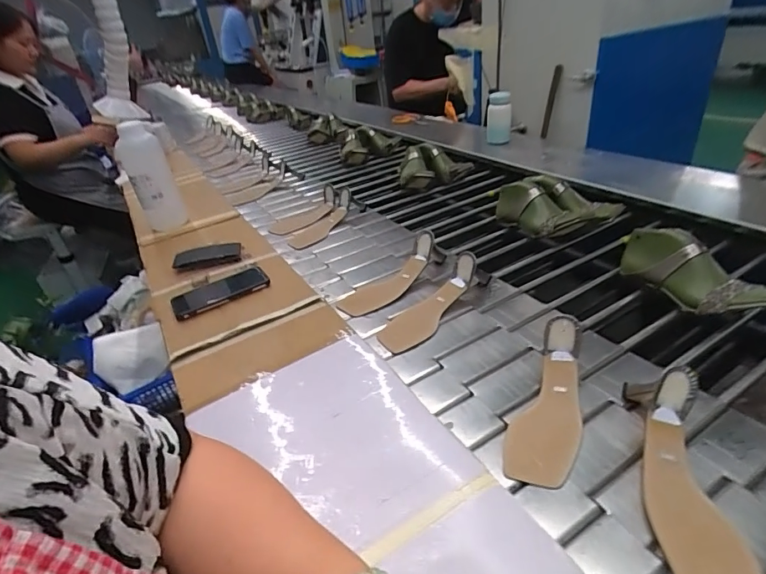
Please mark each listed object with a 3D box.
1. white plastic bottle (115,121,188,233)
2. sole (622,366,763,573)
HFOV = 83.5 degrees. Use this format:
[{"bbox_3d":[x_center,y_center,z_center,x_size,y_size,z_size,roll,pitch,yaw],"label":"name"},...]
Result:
[{"bbox_3d":[-0.541,-0.238,1.016,0.092,0.262,0.090,-22,37,-22],"label":"white plastic bottle"},{"bbox_3d":[0.296,0.175,0.419,0.074,0.061,0.233,2,35,13],"label":"sole"}]

